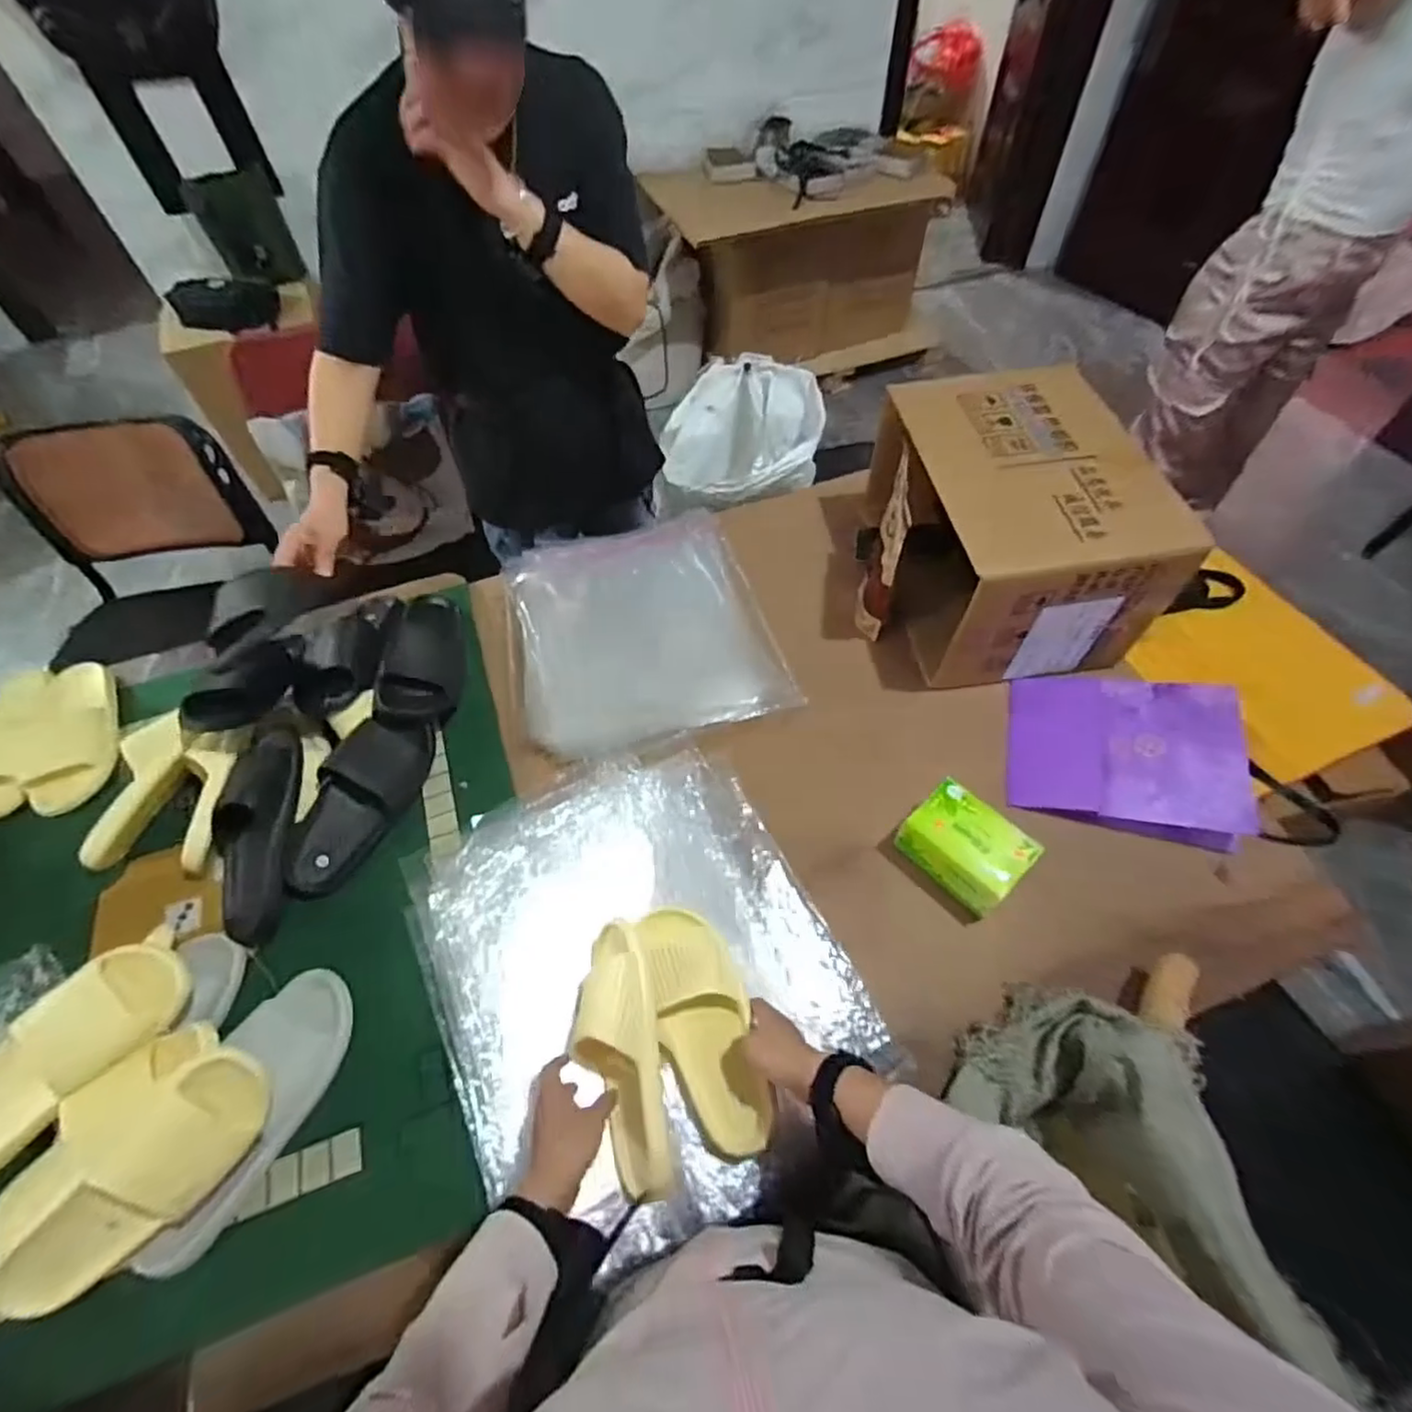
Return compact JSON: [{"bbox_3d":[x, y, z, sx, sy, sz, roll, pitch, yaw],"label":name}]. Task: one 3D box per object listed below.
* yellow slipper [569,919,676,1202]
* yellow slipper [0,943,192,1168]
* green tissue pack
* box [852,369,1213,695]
[{"bbox_3d":[-0.083,0.338,0.630,0.082,0.069,0.233,-10,71,-5],"label":"yellow slipper"},{"bbox_3d":[-0.636,0.339,0.639,0.108,0.075,0.237,43,69,-3],"label":"yellow slipper"},{"bbox_3d":[0.308,0.168,0.770,0.095,0.074,0.138,-33,61,-19],"label":"green tissue pack"},{"bbox_3d":[0.405,-0.257,0.943,0.338,0.252,0.381,-5,56,-2],"label":"box"}]

